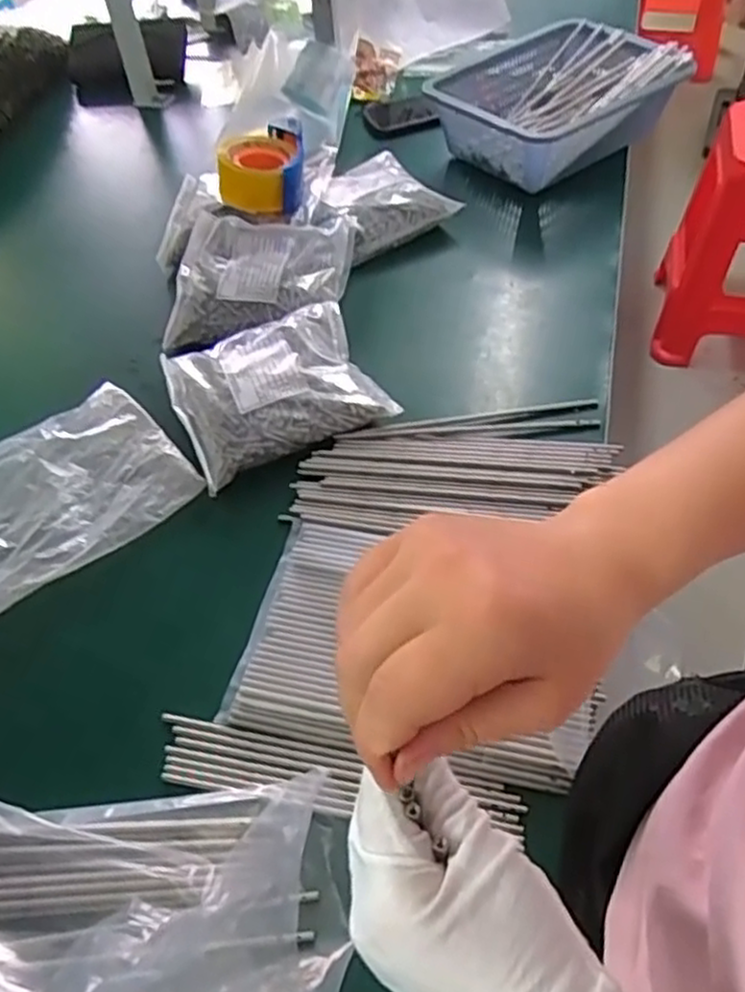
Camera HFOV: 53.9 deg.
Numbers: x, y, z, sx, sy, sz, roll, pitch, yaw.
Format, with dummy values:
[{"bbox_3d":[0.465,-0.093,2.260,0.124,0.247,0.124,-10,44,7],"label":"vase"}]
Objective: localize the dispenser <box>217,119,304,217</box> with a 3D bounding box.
[{"bbox_3d":[-0.133,-0.396,0.881,0.101,0.052,0.103,-5,51,0],"label":"dispenser"}]

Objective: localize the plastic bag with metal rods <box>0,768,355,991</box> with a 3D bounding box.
[{"bbox_3d":[-0.175,0.254,0.458,0.290,0.039,0.176,-6,51,-1],"label":"plastic bag with metal rods"}]

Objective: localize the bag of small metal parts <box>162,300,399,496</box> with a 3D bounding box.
[{"bbox_3d":[-0.098,-0.113,0.720,0.193,0.036,0.176,-20,53,-12],"label":"bag of small metal parts"}]

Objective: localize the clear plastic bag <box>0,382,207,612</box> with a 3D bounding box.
[{"bbox_3d":[-0.320,0.011,0.668,0.283,0.022,0.180,-34,57,-21],"label":"clear plastic bag"}]

